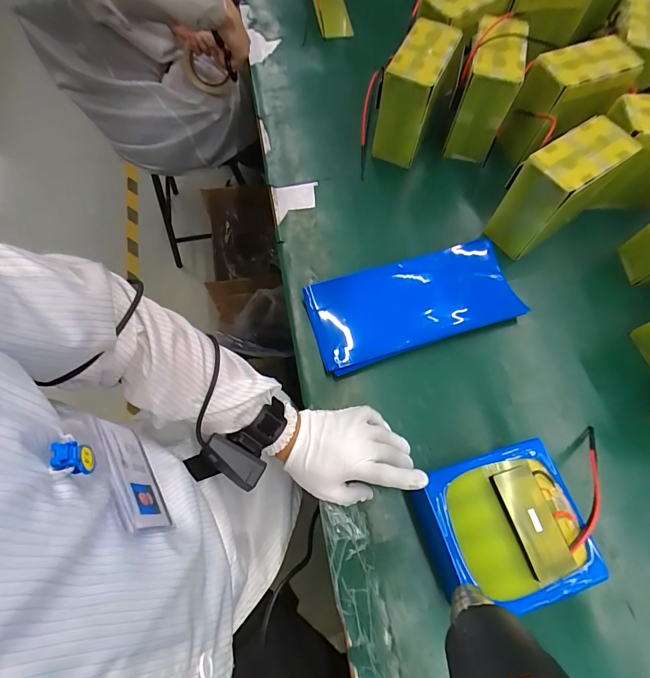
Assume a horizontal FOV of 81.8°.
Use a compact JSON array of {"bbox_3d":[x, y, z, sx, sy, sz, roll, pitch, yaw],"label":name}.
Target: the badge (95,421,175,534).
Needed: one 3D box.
[{"bbox_3d":[-0.152,0.108,0.299,0.008,0.067,0.094,-28,71,-11],"label":"badge"}]

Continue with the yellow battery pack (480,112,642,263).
[{"bbox_3d":[0.326,-0.212,0.539,0.156,0.135,0.078,-33,73,-13],"label":"yellow battery pack"}]

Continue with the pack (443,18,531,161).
[{"bbox_3d":[0.255,-0.399,0.610,0.080,0.142,0.150,16,69,5],"label":"pack"}]

